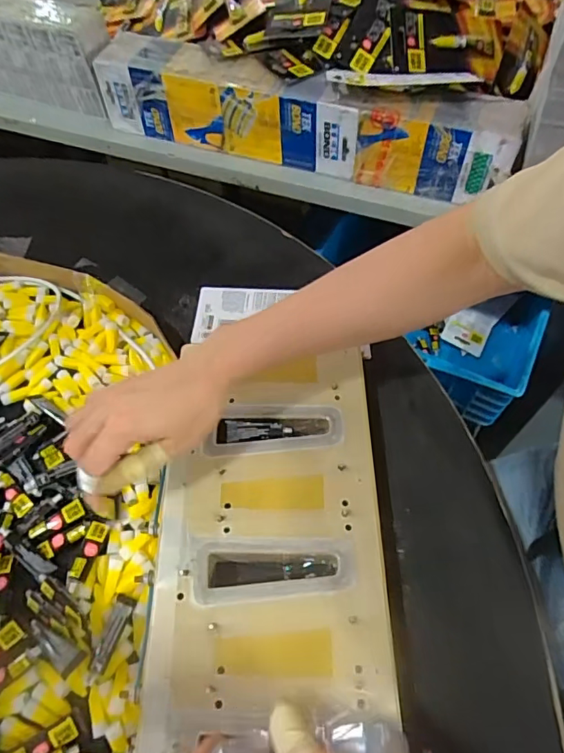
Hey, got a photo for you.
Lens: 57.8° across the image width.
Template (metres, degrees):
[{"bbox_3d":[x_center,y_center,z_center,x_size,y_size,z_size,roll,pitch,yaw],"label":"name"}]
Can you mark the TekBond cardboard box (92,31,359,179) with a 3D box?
[{"bbox_3d":[-0.063,-0.335,0.641,0.341,0.097,0.081,20,61,13],"label":"TekBond cardboard box"}]

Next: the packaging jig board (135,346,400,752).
[{"bbox_3d":[-0.010,0.148,0.358,0.162,0.016,0.363,-1,58,1],"label":"packaging jig board"}]

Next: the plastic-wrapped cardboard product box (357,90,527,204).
[{"bbox_3d":[0.176,-0.268,0.588,0.169,0.094,0.073,15,62,10],"label":"plastic-wrapped cardboard product box"}]

